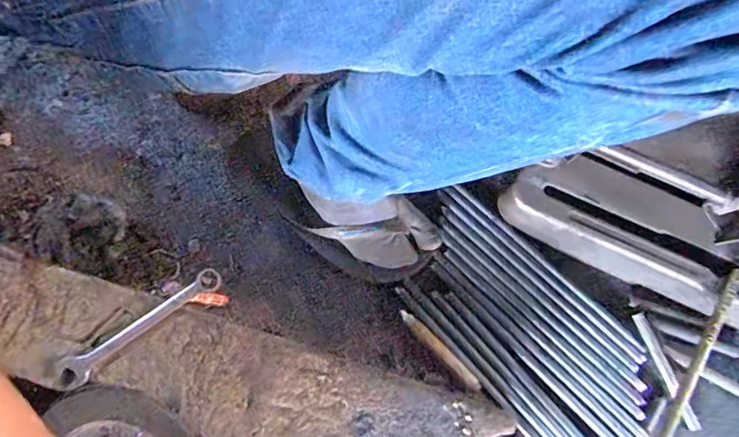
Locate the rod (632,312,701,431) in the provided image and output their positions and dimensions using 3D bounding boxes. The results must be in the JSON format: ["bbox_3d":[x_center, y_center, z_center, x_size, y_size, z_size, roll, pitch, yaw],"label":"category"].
[{"bbox_3d":[0.340,0.175,0.576,0.014,0.012,0.135,-23,81,-4],"label":"rod"}]

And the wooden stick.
[{"bbox_3d":[0.081,0.150,0.579,0.118,0.014,0.017,42,82,9],"label":"wooden stick"}]

